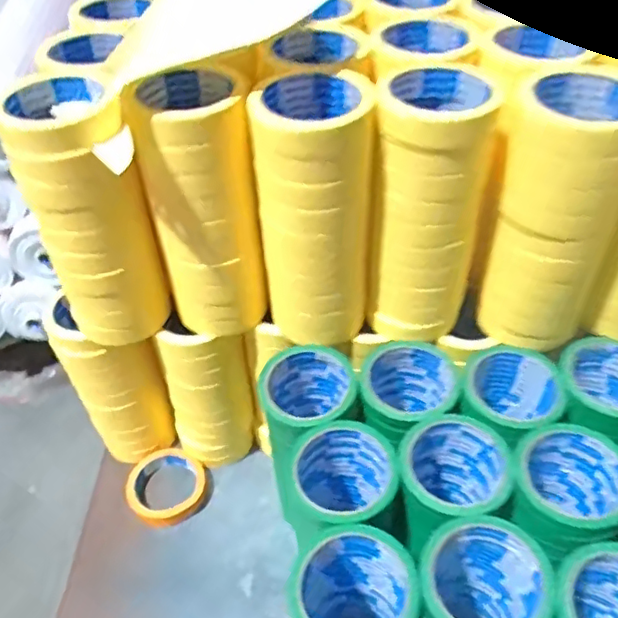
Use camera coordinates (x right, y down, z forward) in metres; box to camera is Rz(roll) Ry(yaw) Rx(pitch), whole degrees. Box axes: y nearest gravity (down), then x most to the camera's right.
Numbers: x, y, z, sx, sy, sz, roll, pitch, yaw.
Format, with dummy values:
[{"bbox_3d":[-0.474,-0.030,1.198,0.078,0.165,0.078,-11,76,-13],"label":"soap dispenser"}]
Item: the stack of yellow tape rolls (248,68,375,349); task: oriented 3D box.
[{"bbox_3d":[0.011,-0.081,0.540,0.100,0.236,0.093,0,46,6],"label":"stack of yellow tape rolls"}]

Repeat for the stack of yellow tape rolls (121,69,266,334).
[{"bbox_3d":[-0.098,-0.098,0.564,0.098,0.234,0.106,-15,46,-8],"label":"stack of yellow tape rolls"}]

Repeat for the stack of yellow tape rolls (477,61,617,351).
[{"bbox_3d":[0.221,-0.077,0.523,0.093,0.236,0.091,21,51,24],"label":"stack of yellow tape rolls"}]

